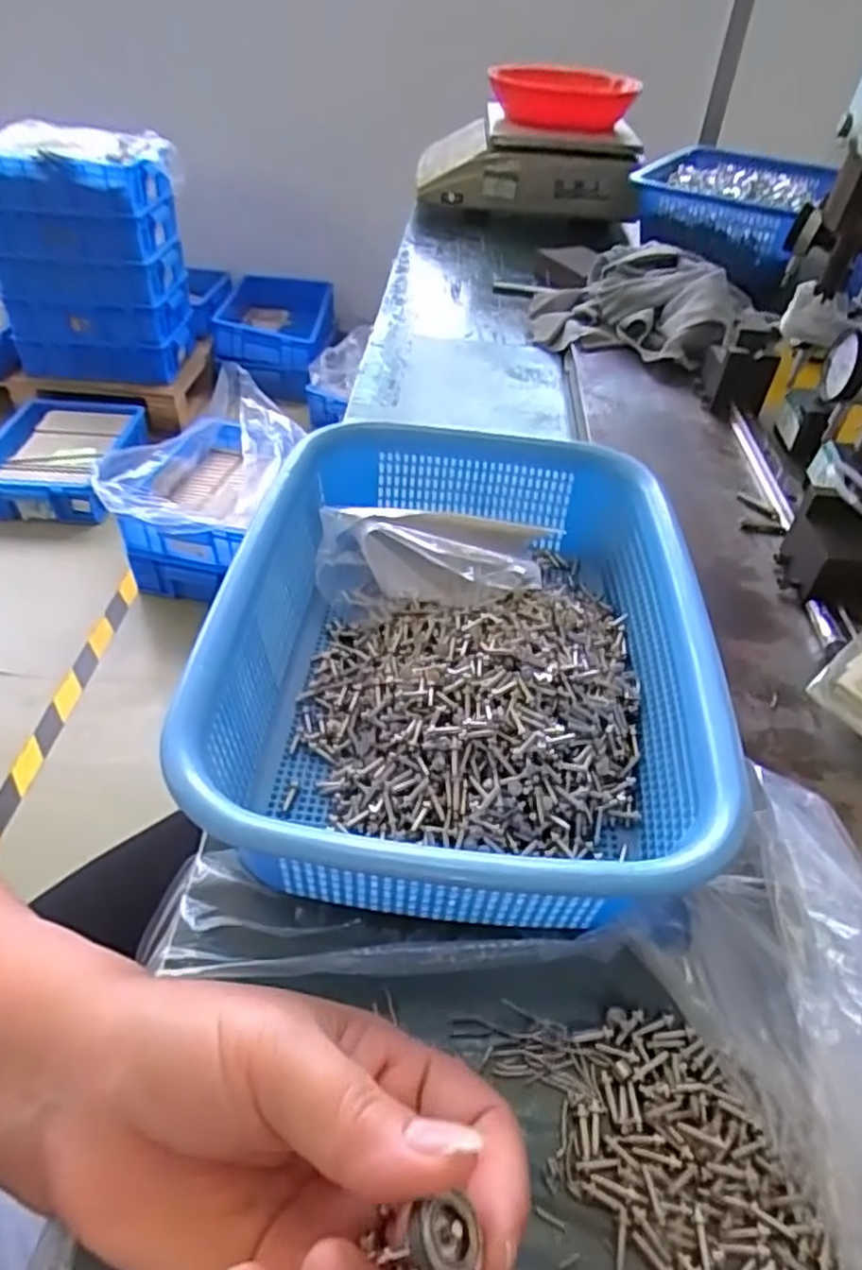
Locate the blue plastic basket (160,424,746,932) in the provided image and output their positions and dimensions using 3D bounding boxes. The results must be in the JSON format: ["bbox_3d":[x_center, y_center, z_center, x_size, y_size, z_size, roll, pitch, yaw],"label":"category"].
[{"bbox_3d":[0.019,-0.001,0.355,0.220,0.069,0.286,7,43,3],"label":"blue plastic basket"}]

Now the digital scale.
[{"bbox_3d":[0.130,-0.696,1.050,0.294,0.170,0.269,3,43,-1],"label":"digital scale"}]

